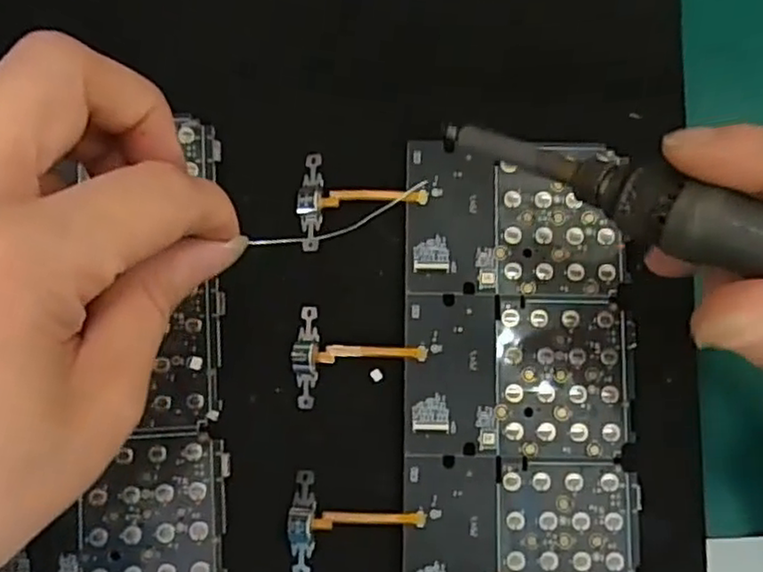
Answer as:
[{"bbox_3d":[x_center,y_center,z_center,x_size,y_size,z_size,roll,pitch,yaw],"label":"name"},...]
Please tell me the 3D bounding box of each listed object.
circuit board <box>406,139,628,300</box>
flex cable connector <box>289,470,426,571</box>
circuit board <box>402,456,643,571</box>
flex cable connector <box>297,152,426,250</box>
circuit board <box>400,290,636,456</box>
[{"bbox_3d":[0.047,-0.024,0.243,0.074,0.005,0.054,0,81,-1],"label":"circuit board"},{"bbox_3d":[-0.009,0.084,0.230,0.045,0.004,0.035,7,81,0],"label":"flex cable connector"},{"bbox_3d":[0.047,0.087,0.230,0.078,0.004,0.054,1,81,-1],"label":"circuit board"},{"bbox_3d":[-0.007,-0.027,0.242,0.044,0.004,0.034,11,81,0],"label":"flex cable connector"},{"bbox_3d":[0.048,0.031,0.236,0.078,0.004,0.055,2,81,-1],"label":"circuit board"}]

